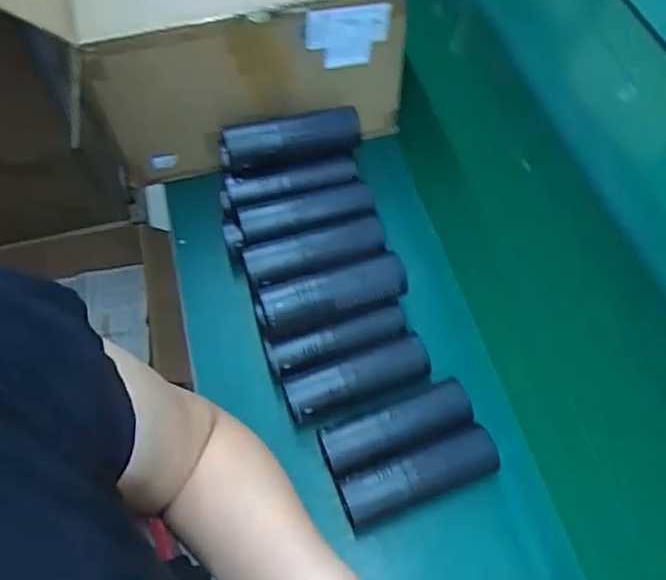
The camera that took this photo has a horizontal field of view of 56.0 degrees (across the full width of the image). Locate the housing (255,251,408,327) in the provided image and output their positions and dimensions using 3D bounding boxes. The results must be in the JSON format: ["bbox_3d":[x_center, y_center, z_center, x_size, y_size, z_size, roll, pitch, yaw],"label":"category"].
[{"bbox_3d":[-0.001,0.006,0.710,0.169,0.057,0.046,-15,59,-8],"label":"housing"}]

